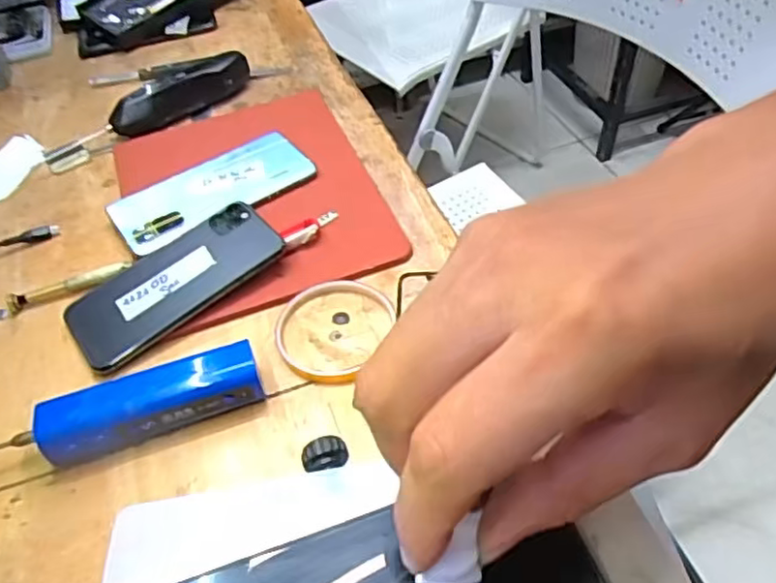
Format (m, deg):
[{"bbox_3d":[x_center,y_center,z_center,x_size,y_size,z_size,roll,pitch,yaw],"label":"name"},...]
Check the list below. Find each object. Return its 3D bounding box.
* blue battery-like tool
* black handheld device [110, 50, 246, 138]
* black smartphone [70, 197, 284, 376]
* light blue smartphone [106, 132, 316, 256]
[{"bbox_3d":[-0.144,0.070,0.404,0.129,0.034,0.036,-16,49,-10],"label":"blue battery-like tool"},{"bbox_3d":[-0.199,-0.191,0.629,0.139,0.035,0.024,-32,53,-23],"label":"black handheld device"},{"bbox_3d":[-0.156,-0.009,0.477,0.155,0.010,0.079,-38,55,-17],"label":"black smartphone"},{"bbox_3d":[-0.145,-0.085,0.545,0.161,0.014,0.068,-29,52,-21],"label":"light blue smartphone"}]

